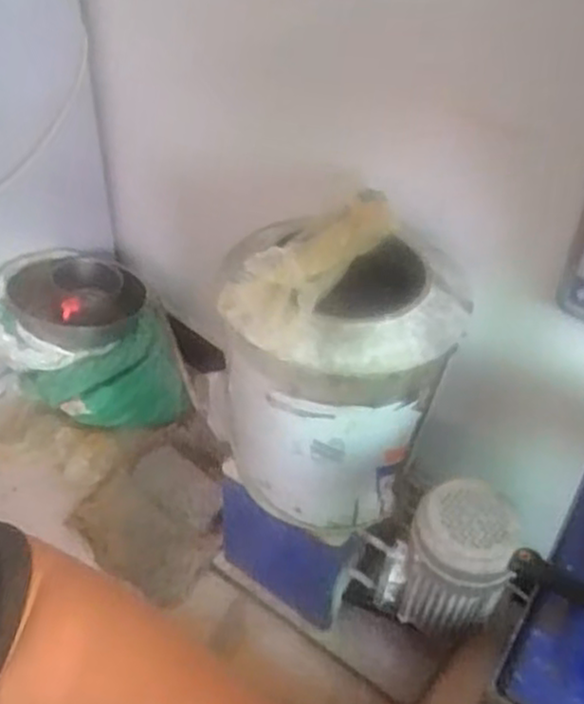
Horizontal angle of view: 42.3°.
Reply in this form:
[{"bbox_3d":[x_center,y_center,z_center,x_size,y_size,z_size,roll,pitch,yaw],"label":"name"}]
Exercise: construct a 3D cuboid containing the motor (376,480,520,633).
[{"bbox_3d":[0.271,0.350,1.264,0.180,0.263,0.164,2,41,-2],"label":"motor"}]

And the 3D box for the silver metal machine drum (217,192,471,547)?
[{"bbox_3d":[0.059,0.047,1.176,0.331,0.484,0.321,1,41,-2],"label":"silver metal machine drum"}]

